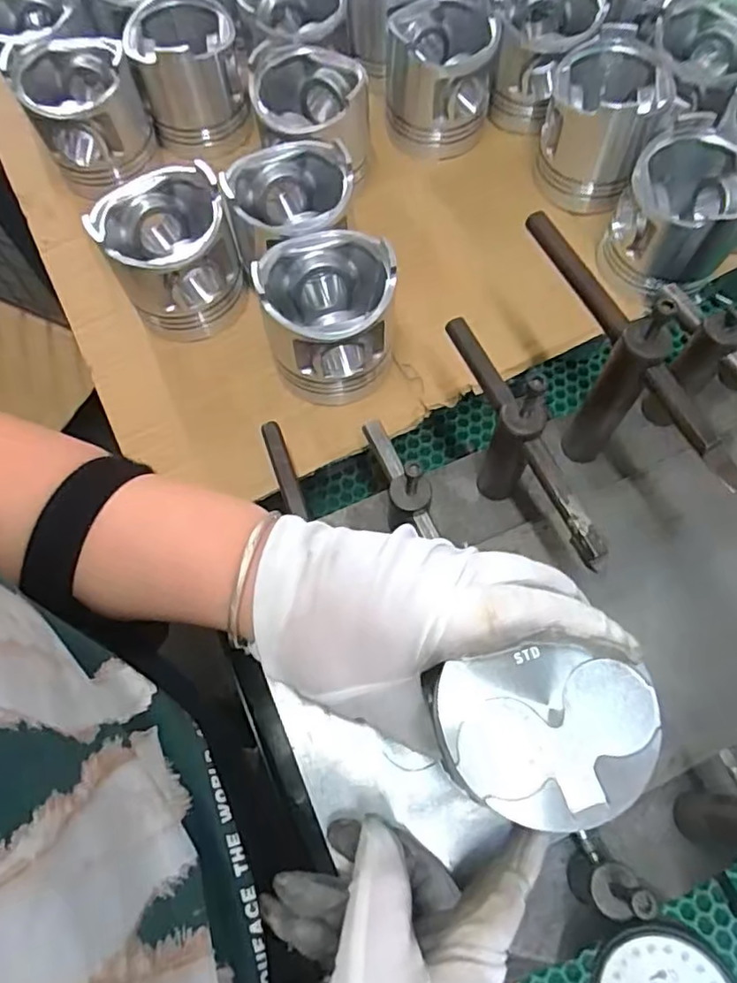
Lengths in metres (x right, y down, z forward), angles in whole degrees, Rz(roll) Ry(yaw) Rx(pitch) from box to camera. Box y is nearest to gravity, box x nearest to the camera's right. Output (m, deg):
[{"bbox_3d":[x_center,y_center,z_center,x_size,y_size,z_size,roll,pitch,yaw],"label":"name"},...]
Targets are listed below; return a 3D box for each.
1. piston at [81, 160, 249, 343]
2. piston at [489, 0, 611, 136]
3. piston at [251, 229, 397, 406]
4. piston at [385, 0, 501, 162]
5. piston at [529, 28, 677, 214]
[{"bbox_3d":[-0.132,-0.161,0.416,0.080,0.079,0.078,-18,68,-6],"label":"piston"},{"bbox_3d":[0.140,-0.360,0.500,0.085,0.084,0.090,11,68,6],"label":"piston"},{"bbox_3d":[-0.025,-0.112,0.395,0.084,0.081,0.087,-9,68,-2],"label":"piston"},{"bbox_3d":[0.058,-0.335,0.493,0.080,0.087,0.084,-1,68,1],"label":"piston"},{"bbox_3d":[0.177,-0.280,0.466,0.082,0.084,0.087,17,69,8],"label":"piston"}]

